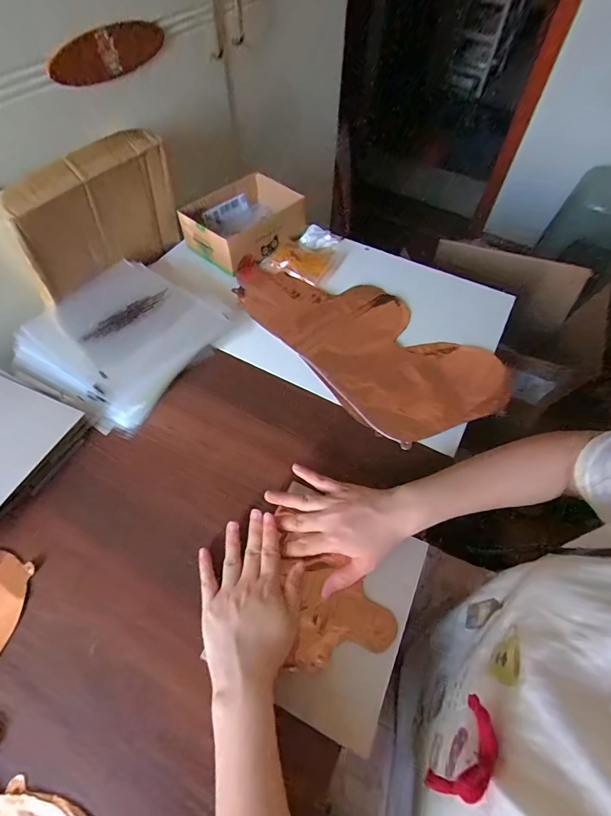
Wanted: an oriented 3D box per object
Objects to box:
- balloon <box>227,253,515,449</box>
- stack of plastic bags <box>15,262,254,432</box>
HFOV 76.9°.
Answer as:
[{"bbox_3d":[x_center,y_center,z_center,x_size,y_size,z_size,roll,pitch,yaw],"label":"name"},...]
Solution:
[{"bbox_3d":[0.081,-0.118,0.600,0.220,0.035,0.433,-36,64,-21],"label":"balloon"},{"bbox_3d":[-0.253,-0.114,0.559,0.229,0.035,0.263,29,61,16],"label":"stack of plastic bags"}]

